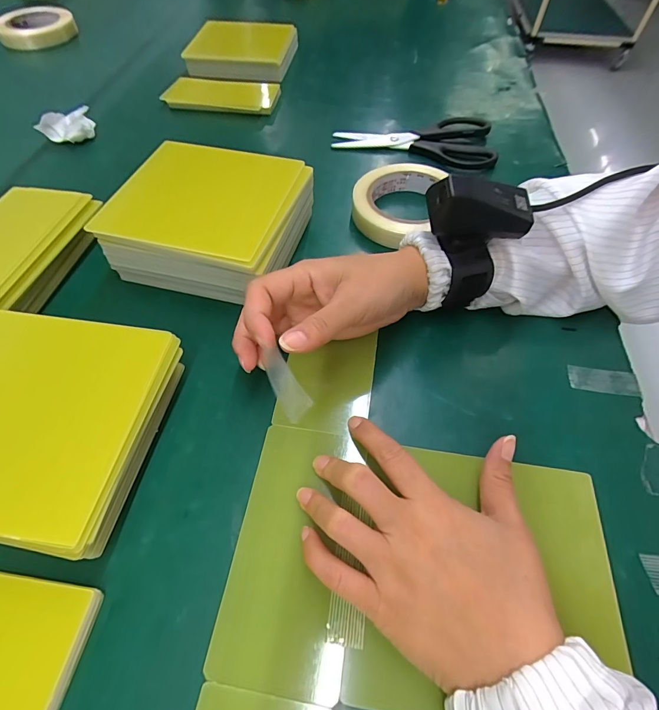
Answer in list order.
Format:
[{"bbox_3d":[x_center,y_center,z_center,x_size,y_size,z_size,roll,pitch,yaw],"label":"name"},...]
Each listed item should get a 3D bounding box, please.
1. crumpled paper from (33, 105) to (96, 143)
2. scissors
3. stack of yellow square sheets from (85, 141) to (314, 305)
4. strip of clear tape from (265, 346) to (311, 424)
[{"bbox_3d":[-0.318,-0.274,0.463,0.066,0.037,0.034,11,57,6],"label":"crumpled paper"},{"bbox_3d":[0.105,-0.269,0.473,0.187,0.014,0.100,12,57,7],"label":"scissors"},{"bbox_3d":[-0.105,-0.122,0.342,0.158,0.057,0.136,12,58,6],"label":"stack of yellow square sheets"},{"bbox_3d":[-0.027,0.018,0.235,0.018,0.004,0.044,-36,101,-33],"label":"strip of clear tape"}]

